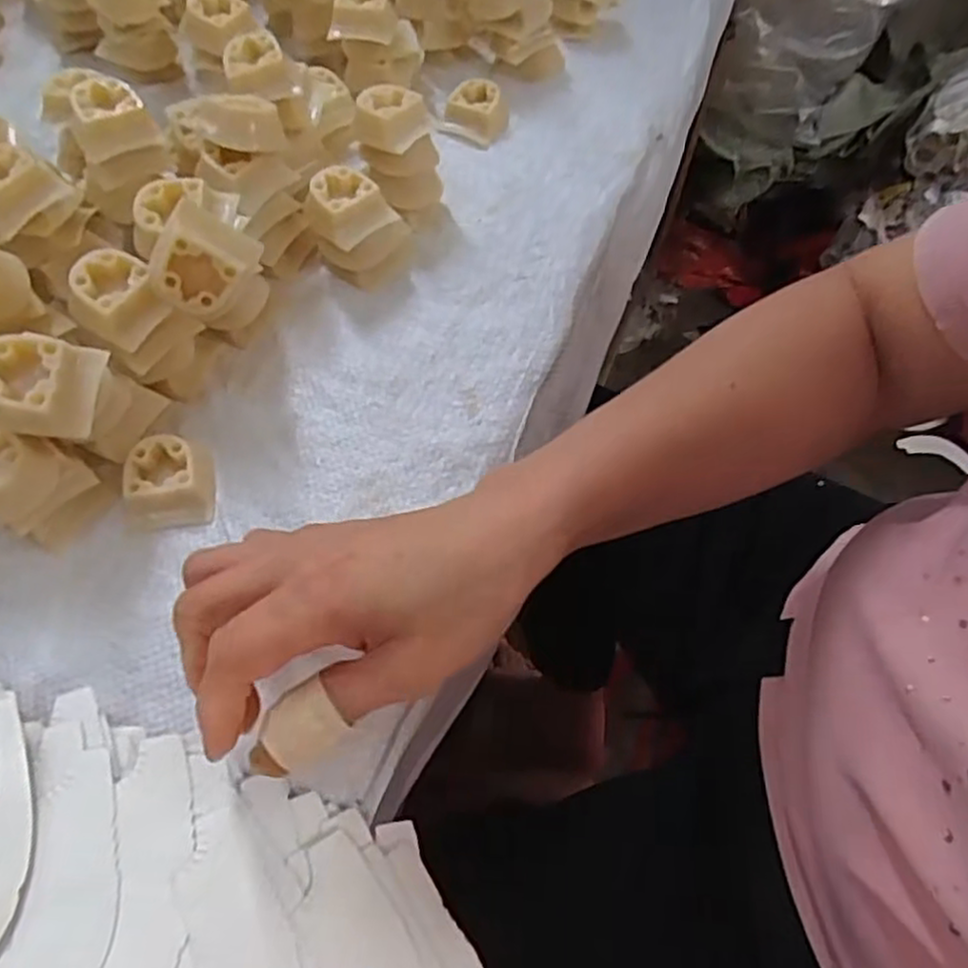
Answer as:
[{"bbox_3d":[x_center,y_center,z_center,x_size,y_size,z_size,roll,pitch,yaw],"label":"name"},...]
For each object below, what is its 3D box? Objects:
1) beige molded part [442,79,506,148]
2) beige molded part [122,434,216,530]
[{"bbox_3d":[-0.006,-0.238,0.462,0.039,0.020,0.039,0,62,-2],"label":"beige molded part"},{"bbox_3d":[-0.143,-0.001,0.331,0.038,0.018,0.040,-2,62,-3],"label":"beige molded part"}]

